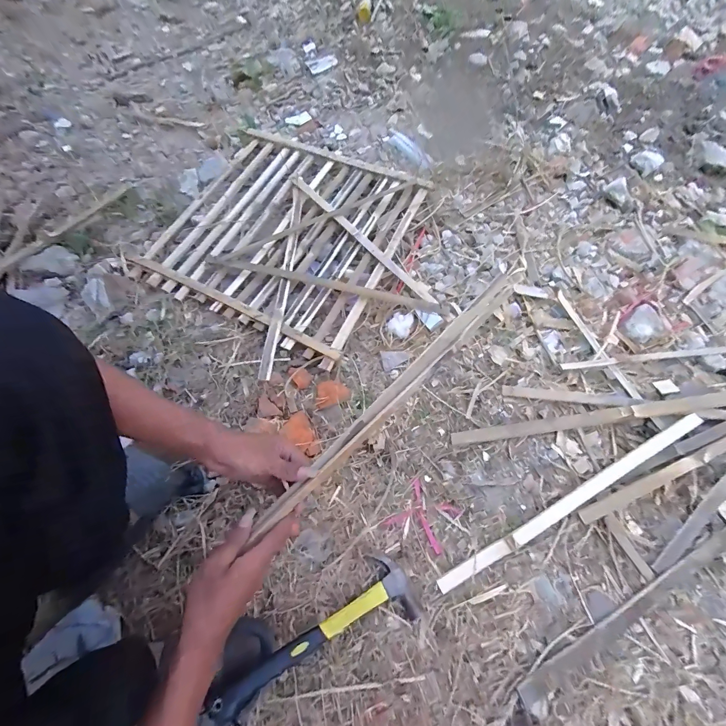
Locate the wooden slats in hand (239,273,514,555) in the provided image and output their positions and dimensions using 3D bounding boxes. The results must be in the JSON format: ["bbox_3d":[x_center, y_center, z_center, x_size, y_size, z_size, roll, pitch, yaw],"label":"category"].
[{"bbox_3d":[0.032,0.048,0.414,0.433,0.021,0.026,-44,73,-8],"label":"wooden slats in hand"}]

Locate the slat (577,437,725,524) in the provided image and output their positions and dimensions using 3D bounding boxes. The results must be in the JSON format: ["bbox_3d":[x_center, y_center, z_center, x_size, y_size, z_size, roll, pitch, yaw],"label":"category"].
[{"bbox_3d":[0.500,0.169,0.529,0.353,0.014,0.021,-22,68,-8],"label":"slat"}]

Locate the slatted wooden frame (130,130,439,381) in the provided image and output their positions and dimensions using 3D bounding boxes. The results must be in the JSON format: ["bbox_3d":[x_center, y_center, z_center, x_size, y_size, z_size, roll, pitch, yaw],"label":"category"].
[{"bbox_3d":[-0.136,-0.272,0.729,0.565,0.033,0.524,30,71,13],"label":"slatted wooden frame"}]

